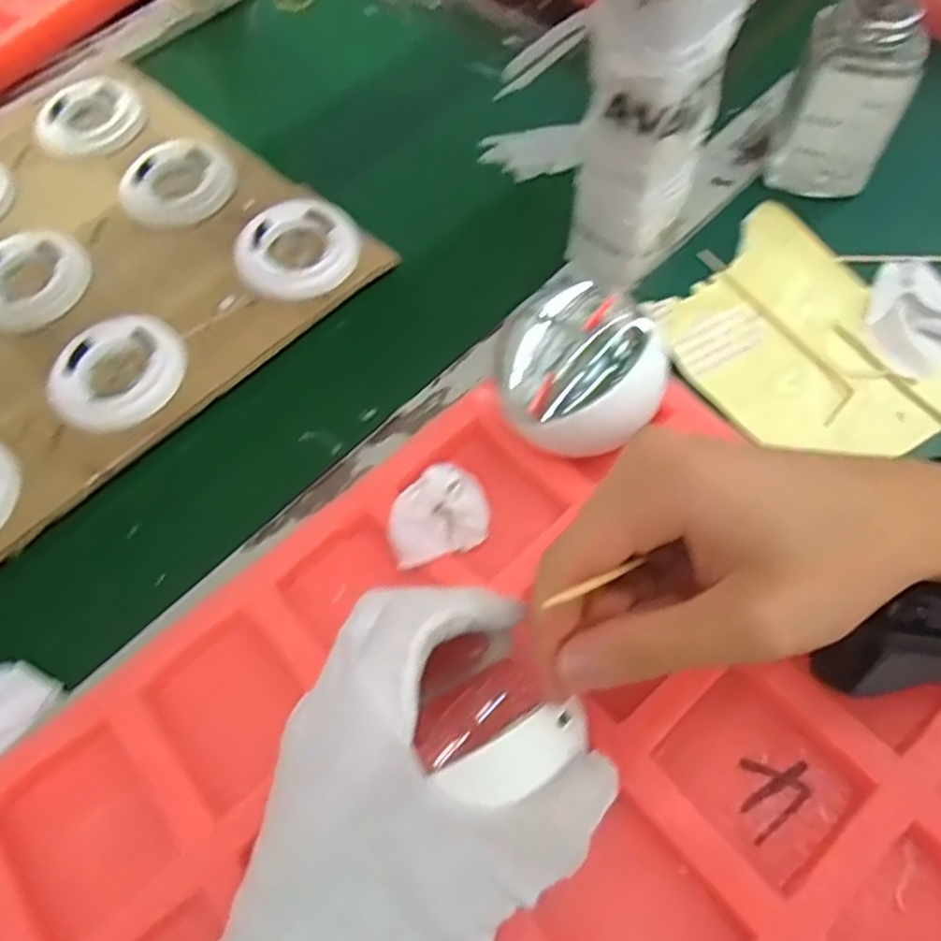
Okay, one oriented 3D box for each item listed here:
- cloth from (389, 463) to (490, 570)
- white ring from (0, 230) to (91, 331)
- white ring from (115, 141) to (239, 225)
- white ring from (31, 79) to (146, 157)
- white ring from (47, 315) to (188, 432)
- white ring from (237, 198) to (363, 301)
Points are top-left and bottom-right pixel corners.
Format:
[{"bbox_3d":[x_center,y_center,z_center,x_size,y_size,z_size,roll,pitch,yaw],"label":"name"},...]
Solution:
[{"bbox_3d":[-0.015,0.019,0.326,0.047,0.014,0.037,-21,63,-8],"label":"cloth"},{"bbox_3d":[-0.267,-0.115,0.430,0.071,0.005,0.076,-1,62,2],"label":"white ring"},{"bbox_3d":[-0.189,-0.187,0.461,0.071,0.005,0.073,-1,62,2],"label":"white ring"},{"bbox_3d":[-0.267,-0.247,0.499,0.072,0.009,0.075,-1,62,2],"label":"white ring"},{"bbox_3d":[-0.196,-0.056,0.397,0.073,0.011,0.065,-34,66,-14],"label":"white ring"},{"bbox_3d":[-0.103,-0.134,0.432,0.074,0.014,0.065,-36,66,-15],"label":"white ring"}]

